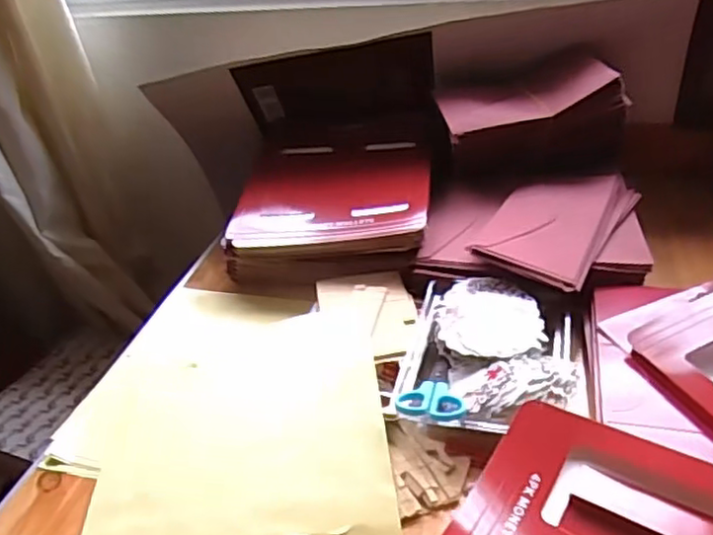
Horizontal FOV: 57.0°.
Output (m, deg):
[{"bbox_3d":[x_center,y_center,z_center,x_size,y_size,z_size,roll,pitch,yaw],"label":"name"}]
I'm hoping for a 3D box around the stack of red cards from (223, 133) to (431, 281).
[{"bbox_3d":[-0.024,-0.077,0.715,0.207,0.059,0.220,0,34,10],"label":"stack of red cards"}]

